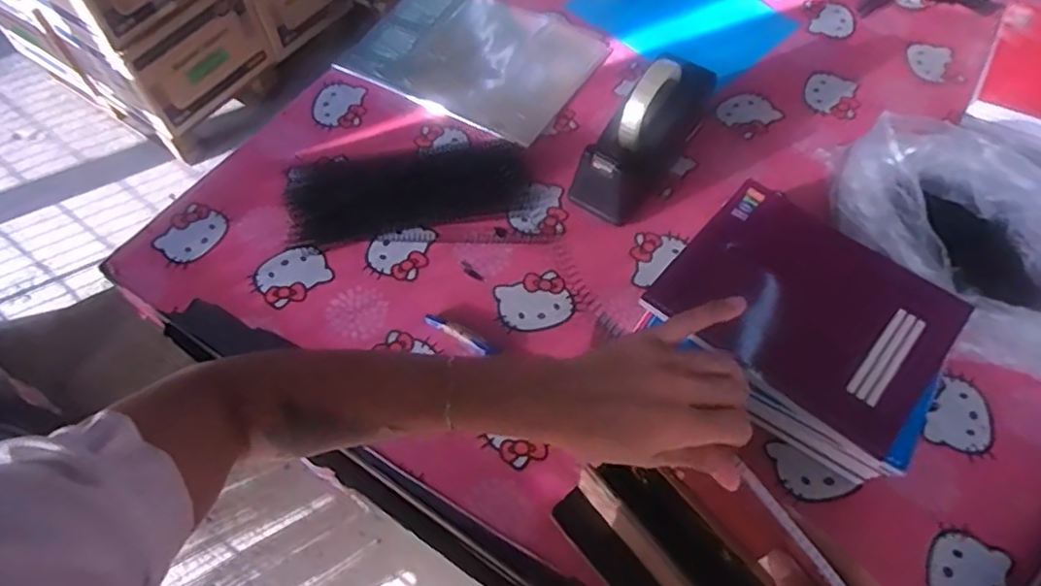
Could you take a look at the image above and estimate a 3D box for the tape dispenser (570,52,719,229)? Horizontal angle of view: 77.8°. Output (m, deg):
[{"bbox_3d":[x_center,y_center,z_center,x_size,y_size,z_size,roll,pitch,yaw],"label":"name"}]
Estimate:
[{"bbox_3d":[0.143,-0.187,0.745,0.071,0.131,0.213,35,66,19],"label":"tape dispenser"}]

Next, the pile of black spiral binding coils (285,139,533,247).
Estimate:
[{"bbox_3d":[-0.132,-0.134,0.767,0.295,0.040,0.133,-8,60,-4],"label":"pile of black spiral binding coils"}]

